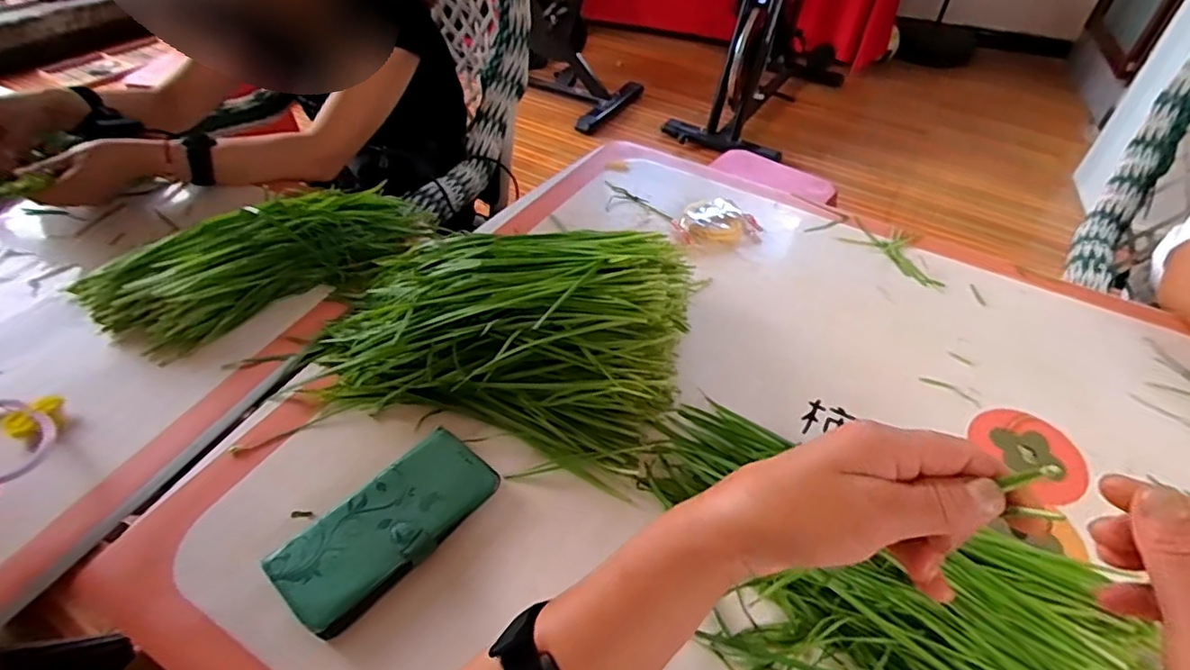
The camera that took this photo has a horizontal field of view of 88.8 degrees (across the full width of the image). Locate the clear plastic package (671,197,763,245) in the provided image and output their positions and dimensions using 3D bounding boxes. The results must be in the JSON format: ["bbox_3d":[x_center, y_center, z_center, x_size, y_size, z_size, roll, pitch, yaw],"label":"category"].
[{"bbox_3d":[0.154,-0.142,0.764,0.111,0.027,0.062,-7,46,-10],"label":"clear plastic package"}]

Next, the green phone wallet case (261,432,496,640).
[{"bbox_3d":[-0.155,0.140,0.459,0.079,0.023,0.162,29,51,24],"label":"green phone wallet case"}]

